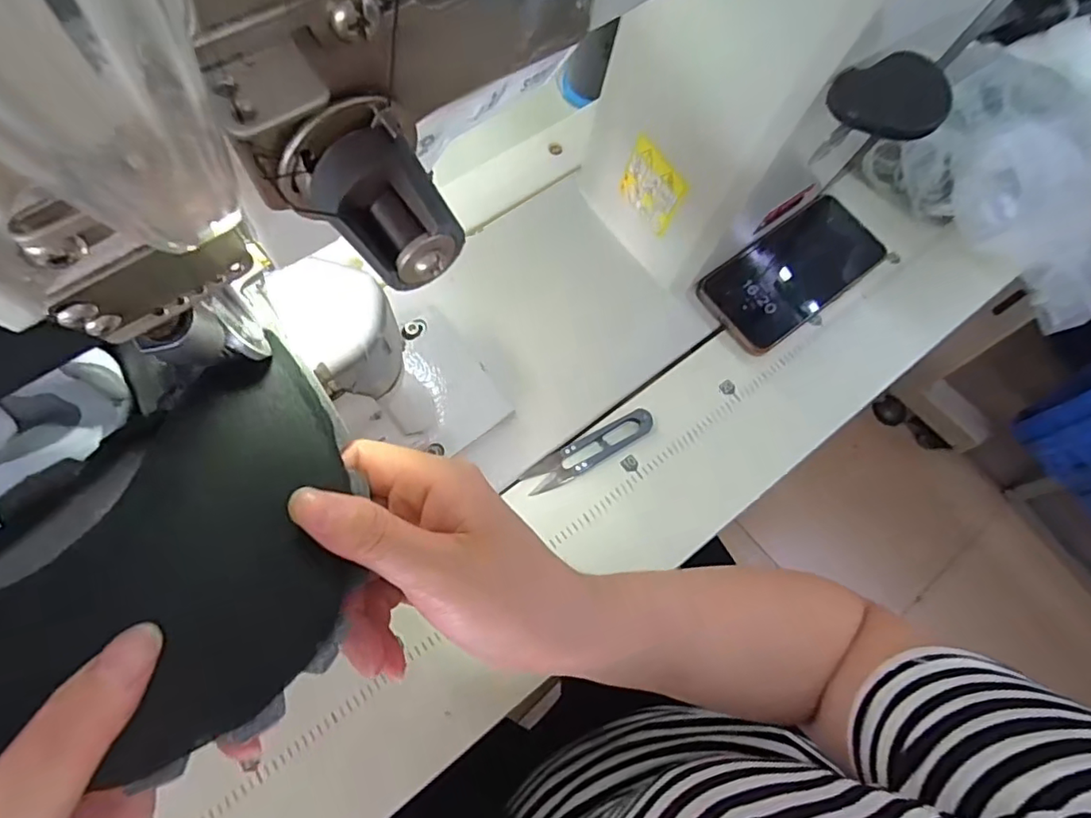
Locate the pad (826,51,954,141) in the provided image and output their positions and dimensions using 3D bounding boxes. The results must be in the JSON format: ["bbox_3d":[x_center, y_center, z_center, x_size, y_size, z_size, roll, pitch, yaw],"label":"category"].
[{"bbox_3d":[0.165,-0.148,0.272,0.055,0.007,0.048,-38,74,-16],"label":"pad"}]

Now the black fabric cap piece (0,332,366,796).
[{"bbox_3d":[-0.166,0.037,0.191,0.187,0.101,0.141,5,68,0],"label":"black fabric cap piece"}]

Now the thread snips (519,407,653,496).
[{"bbox_3d":[0.032,0.030,0.418,0.102,0.013,0.023,-28,71,-13],"label":"thread snips"}]

